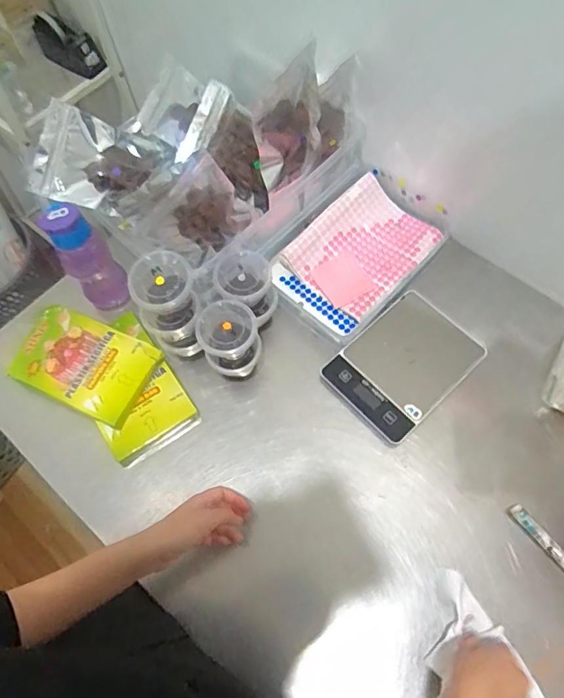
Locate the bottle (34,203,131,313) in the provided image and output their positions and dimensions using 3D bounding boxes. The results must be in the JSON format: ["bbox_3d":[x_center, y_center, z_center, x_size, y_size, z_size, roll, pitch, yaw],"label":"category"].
[{"bbox_3d":[-0.265,-0.120,0.693,0.053,0.191,0.054,15,67,9],"label":"bottle"}]

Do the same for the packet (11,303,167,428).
[{"bbox_3d":[-0.278,0.020,0.696,0.188,0.020,0.119,23,73,10],"label":"packet"}]

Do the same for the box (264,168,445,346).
[{"bbox_3d":[0.113,-0.150,0.765,0.186,0.049,0.243,40,72,18],"label":"box"}]

